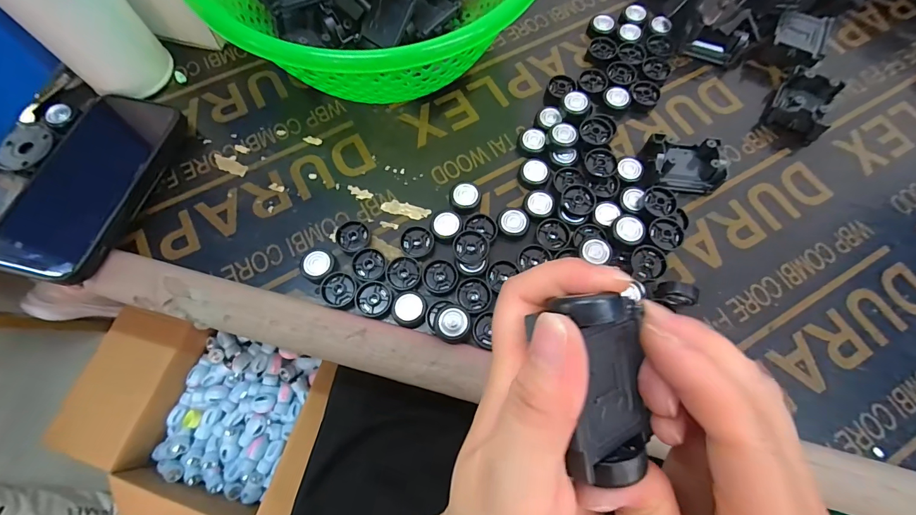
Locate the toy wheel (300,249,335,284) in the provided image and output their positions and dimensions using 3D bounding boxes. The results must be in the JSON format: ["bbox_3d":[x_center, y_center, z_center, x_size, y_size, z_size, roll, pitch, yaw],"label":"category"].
[{"bbox_3d":[-0.099,0.005,0.277,0.022,0.008,0.025,15,71,5],"label":"toy wheel"}]

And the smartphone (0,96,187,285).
[{"bbox_3d":[-0.263,-0.055,0.285,0.074,0.016,0.150,13,68,6],"label":"smartphone"}]

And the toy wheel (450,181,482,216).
[{"bbox_3d":[0.005,-0.045,0.296,0.023,0.011,0.021,0,71,0],"label":"toy wheel"}]

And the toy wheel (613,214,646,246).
[{"bbox_3d":[0.120,-0.019,0.278,0.019,0.013,0.021,-32,74,-11],"label":"toy wheel"}]

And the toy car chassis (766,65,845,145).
[{"bbox_3d":[0.283,-0.123,0.320,0.040,0.022,0.051,30,73,9],"label":"toy car chassis"}]

